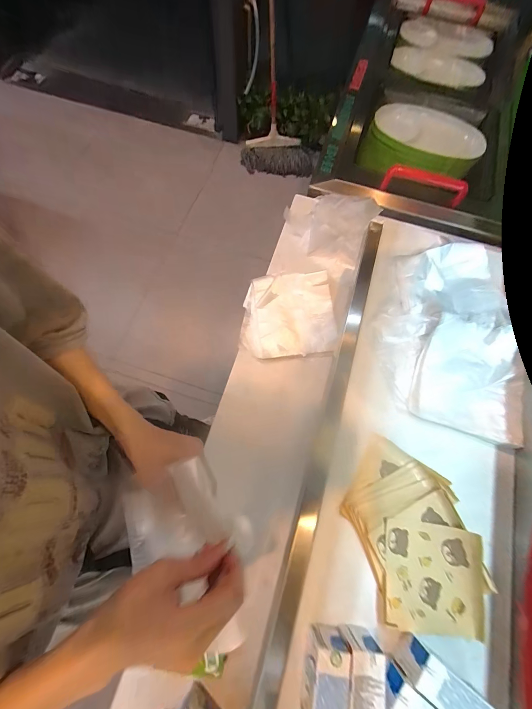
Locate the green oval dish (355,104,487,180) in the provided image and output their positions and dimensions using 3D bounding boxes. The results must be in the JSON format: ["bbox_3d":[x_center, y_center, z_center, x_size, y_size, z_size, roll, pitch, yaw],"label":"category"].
[{"bbox_3d":[0.493,-0.689,0.978,0.352,0.098,0.190,12,70,2],"label":"green oval dish"}]

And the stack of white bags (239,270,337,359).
[{"bbox_3d":[0.052,-0.094,0.707,0.212,0.024,0.204,0,70,-2],"label":"stack of white bags"}]

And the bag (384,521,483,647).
[{"bbox_3d":[0.244,0.324,0.441,0.138,0.020,0.136,4,70,-1],"label":"bag"}]

